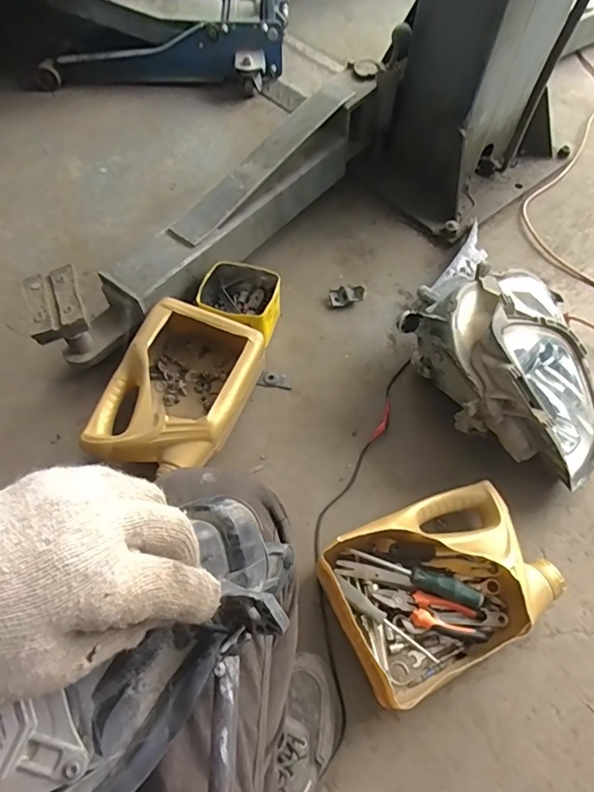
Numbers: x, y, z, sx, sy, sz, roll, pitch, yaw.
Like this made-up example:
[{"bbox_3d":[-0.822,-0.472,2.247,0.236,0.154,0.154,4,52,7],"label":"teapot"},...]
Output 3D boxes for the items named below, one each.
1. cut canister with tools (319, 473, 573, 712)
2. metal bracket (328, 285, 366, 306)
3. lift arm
[{"bbox_3d":[0.192,0.257,0.672,0.286,0.089,0.205,-23,63,-15],"label":"cut canister with tools"},{"bbox_3d":[0.099,-0.200,0.979,0.068,0.024,0.038,-14,61,-10],"label":"metal bracket"},{"bbox_3d":[-0.106,-0.364,0.940,0.122,0.155,0.881,36,65,20],"label":"lift arm"}]

